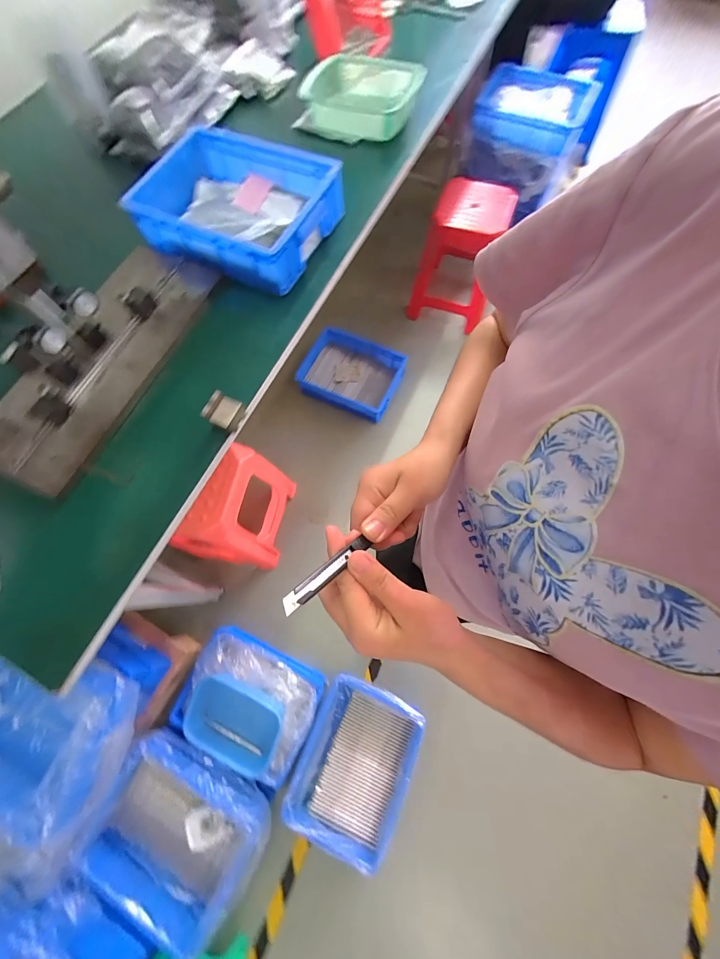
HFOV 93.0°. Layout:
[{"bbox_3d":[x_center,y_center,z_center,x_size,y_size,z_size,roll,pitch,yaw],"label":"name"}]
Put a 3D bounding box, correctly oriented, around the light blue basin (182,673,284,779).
[{"bbox_3d":[-0.390,0.746,1.055,0.291,0.057,0.204,24,73,10],"label":"light blue basin"}]

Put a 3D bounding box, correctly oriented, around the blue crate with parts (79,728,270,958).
[{"bbox_3d":[-0.486,0.992,0.947,0.417,0.107,0.350,26,74,11],"label":"blue crate with parts"}]

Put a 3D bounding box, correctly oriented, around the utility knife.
[{"bbox_3d":[-0.019,0.058,0.220,0.011,0.004,0.080,42,39,15],"label":"utility knife"}]

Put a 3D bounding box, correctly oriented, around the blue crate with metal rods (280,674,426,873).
[{"bbox_3d":[-0.004,0.889,1.074,0.338,0.119,0.409,21,73,9],"label":"blue crate with metal rods"}]

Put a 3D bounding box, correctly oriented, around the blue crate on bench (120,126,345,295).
[{"bbox_3d":[-0.290,-0.640,0.811,0.413,0.135,0.312,24,73,10],"label":"blue crate on bench"}]

